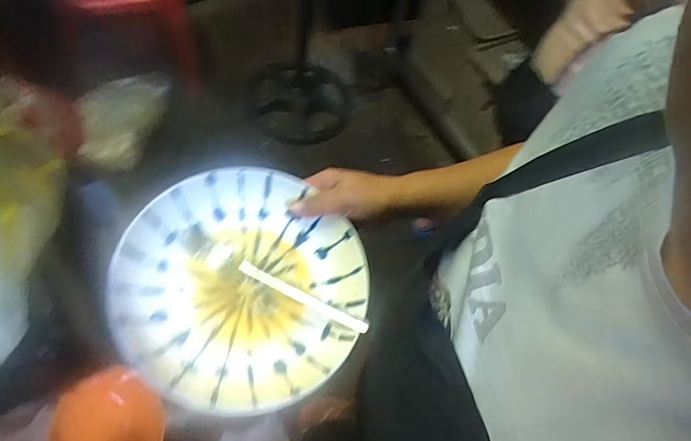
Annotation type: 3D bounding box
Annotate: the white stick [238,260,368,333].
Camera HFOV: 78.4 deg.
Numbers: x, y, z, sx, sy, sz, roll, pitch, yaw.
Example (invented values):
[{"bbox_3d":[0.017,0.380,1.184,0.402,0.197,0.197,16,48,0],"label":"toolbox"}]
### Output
[{"bbox_3d":[-0.041,0.074,0.411,0.135,0.009,0.011,25,74,9],"label":"white stick"}]

